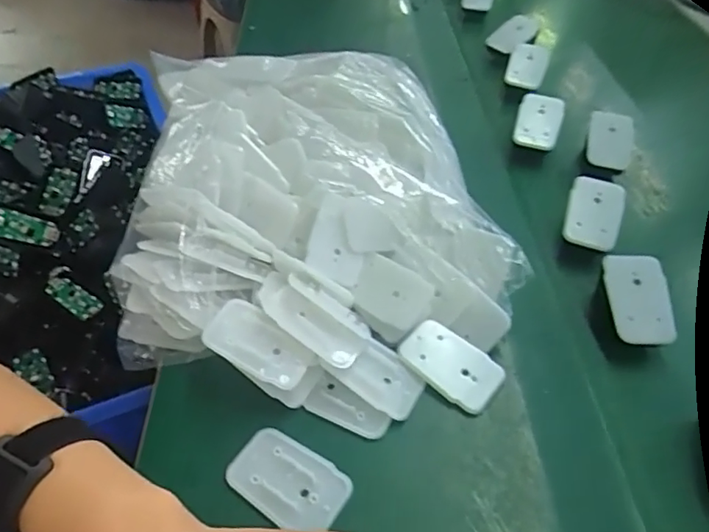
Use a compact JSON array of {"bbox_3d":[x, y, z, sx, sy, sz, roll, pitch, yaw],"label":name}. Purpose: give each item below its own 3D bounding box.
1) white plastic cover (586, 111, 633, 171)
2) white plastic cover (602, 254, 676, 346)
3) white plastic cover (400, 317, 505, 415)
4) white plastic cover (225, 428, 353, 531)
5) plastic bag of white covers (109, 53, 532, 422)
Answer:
[{"bbox_3d":[0.255,-0.124,0.538,0.048,0.008,0.055,9,90,-7],"label":"white plastic cover"},{"bbox_3d":[0.207,0.023,0.393,0.039,0.008,0.067,-7,67,6],"label":"white plastic cover"},{"bbox_3d":[0.066,0.067,0.372,0.067,0.014,0.040,35,54,26],"label":"white plastic cover"},{"bbox_3d":[-0.039,0.129,0.324,0.070,0.006,0.044,25,50,19],"label":"white plastic cover"},{"bbox_3d":[-0.040,-0.057,0.448,0.292,0.095,0.362,-4,47,-8],"label":"plastic bag of white covers"}]

